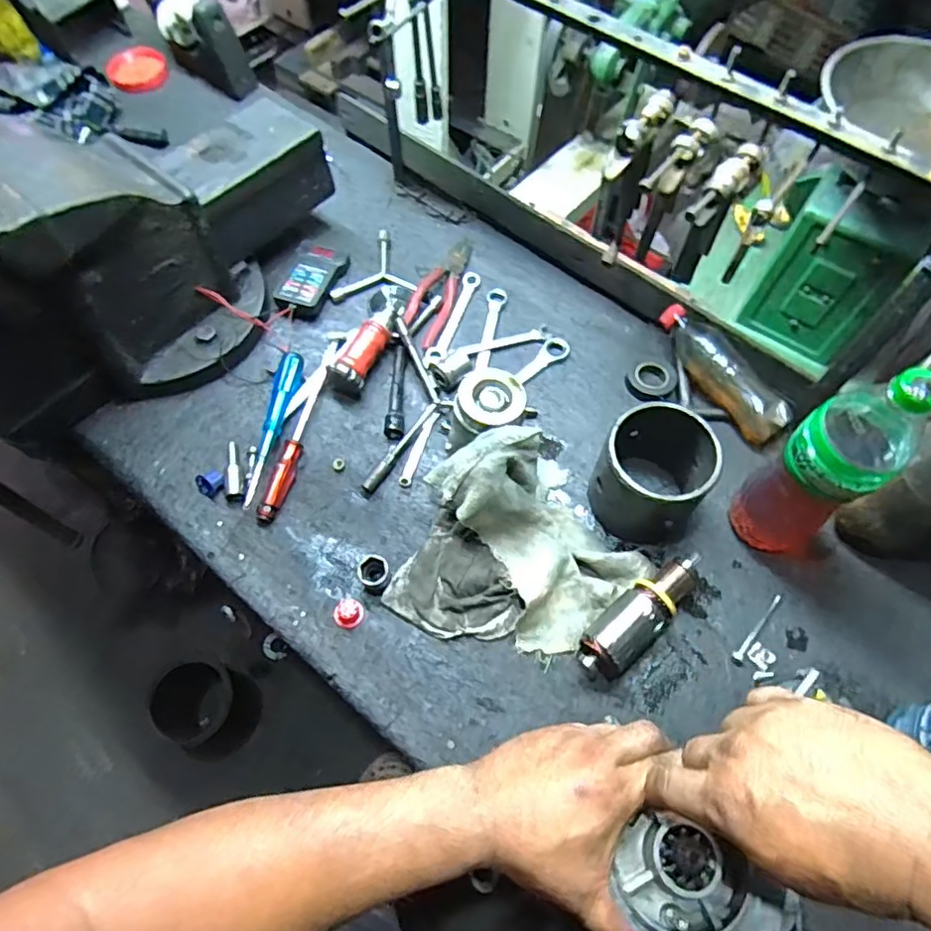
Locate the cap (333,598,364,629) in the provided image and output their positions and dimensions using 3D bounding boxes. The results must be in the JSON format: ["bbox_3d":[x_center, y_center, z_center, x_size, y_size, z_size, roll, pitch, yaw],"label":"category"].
[{"bbox_3d":[-0.121,0.153,0.622,0.030,0.016,0.028,0,63,-1],"label":"cap"}]

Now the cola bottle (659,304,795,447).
[{"bbox_3d":[0.302,-0.109,0.720,0.051,0.059,0.192,-28,67,-14],"label":"cola bottle"}]

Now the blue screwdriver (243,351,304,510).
[{"bbox_3d":[-0.219,-0.043,0.693,0.027,0.031,0.192,6,63,2],"label":"blue screwdriver"}]

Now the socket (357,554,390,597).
[{"bbox_3d":[-0.093,0.113,0.624,0.031,0.038,0.032,0,63,-1],"label":"socket"}]

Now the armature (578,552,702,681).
[{"bbox_3d":[0.175,0.146,0.597,0.154,0.048,0.049,-38,70,-18],"label":"armature"}]

